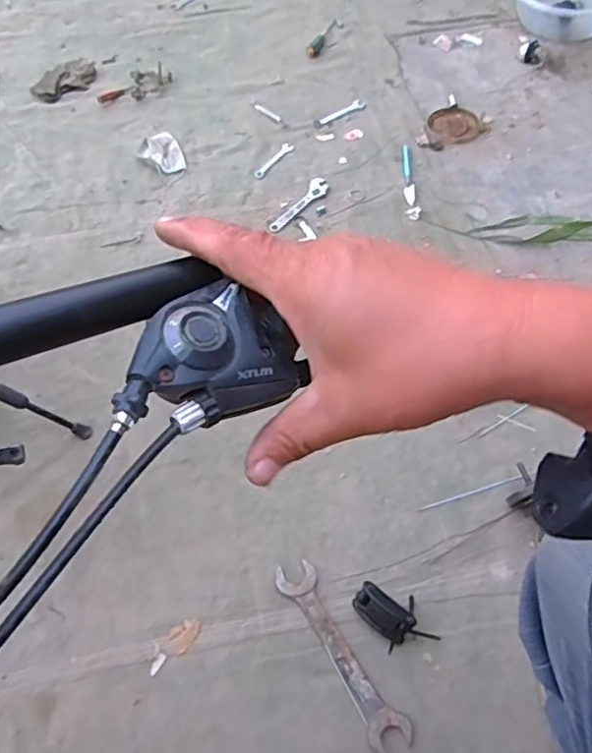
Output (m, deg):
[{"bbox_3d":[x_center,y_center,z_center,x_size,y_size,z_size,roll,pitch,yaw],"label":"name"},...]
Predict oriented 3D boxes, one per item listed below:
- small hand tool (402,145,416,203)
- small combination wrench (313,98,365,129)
[{"bbox_3d":[0.262,-0.473,1.412,0.026,0.016,0.180,1,58,-2],"label":"small hand tool"},{"bbox_3d":[0.111,-0.669,1.548,0.170,0.007,0.035,-34,65,-21],"label":"small combination wrench"}]

